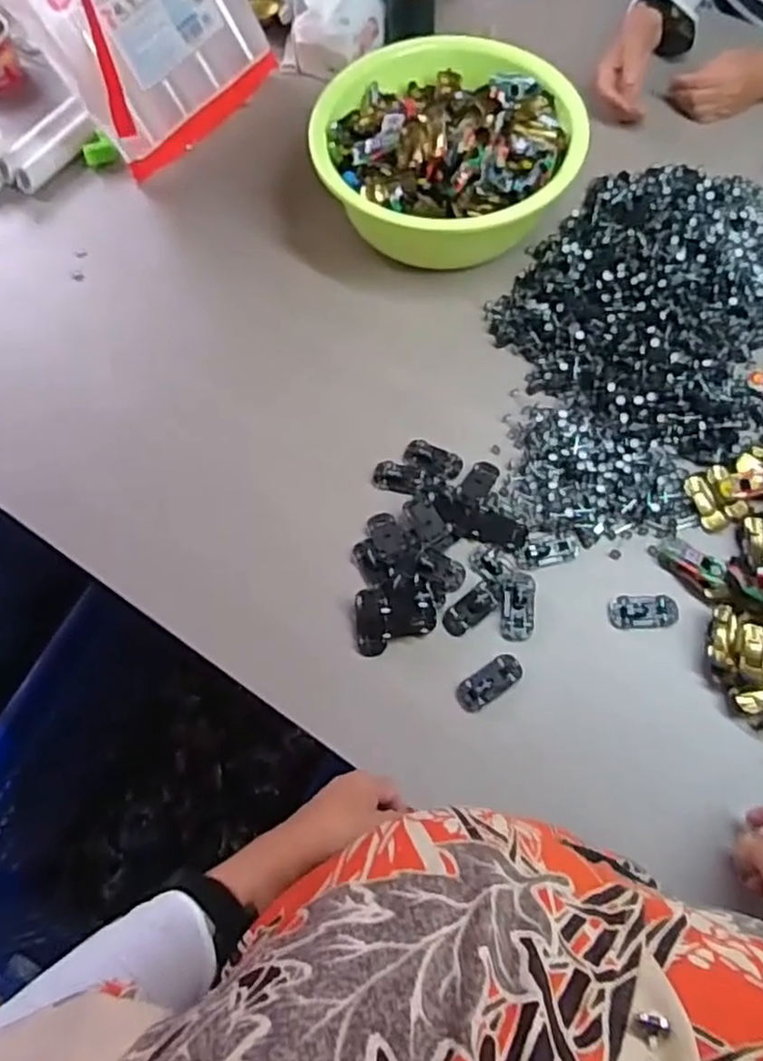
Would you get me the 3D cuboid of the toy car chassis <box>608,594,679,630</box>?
[{"bbox_3d":[0.269,0.083,0.722,0.064,0.016,0.034,-1,68,2],"label":"toy car chassis"}]

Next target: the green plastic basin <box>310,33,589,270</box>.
[{"bbox_3d":[0.079,-0.476,0.873,0.309,0.108,0.285,-1,68,2],"label":"green plastic basin"}]

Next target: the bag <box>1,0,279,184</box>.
[{"bbox_3d":[-0.301,-0.670,0.916,0.157,0.239,0.313,34,74,14],"label":"bag"}]

